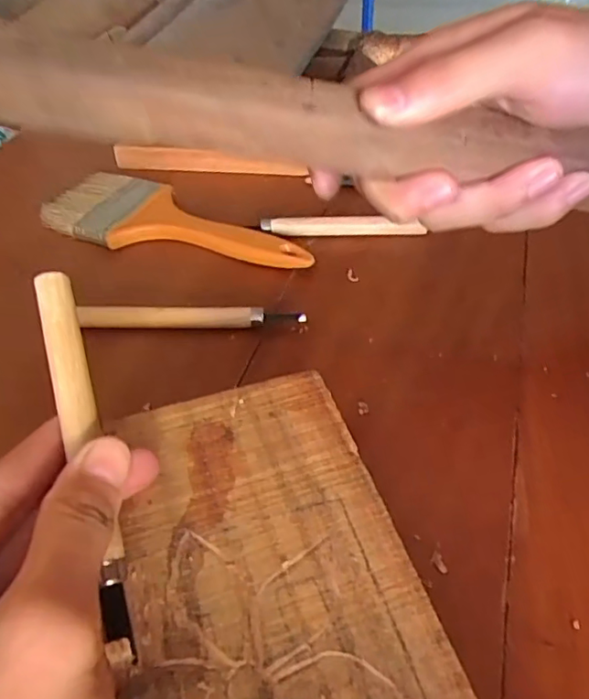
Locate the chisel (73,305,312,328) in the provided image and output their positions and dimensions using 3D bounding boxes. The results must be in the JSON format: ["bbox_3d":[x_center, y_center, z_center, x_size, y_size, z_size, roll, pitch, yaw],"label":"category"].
[{"bbox_3d":[-0.057,-0.017,0.308,0.123,0.012,0.008,1,47,3],"label":"chisel"}]

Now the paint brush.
[{"bbox_3d":[-0.081,-0.082,0.363,0.190,0.020,0.053,20,51,19],"label":"paint brush"}]

